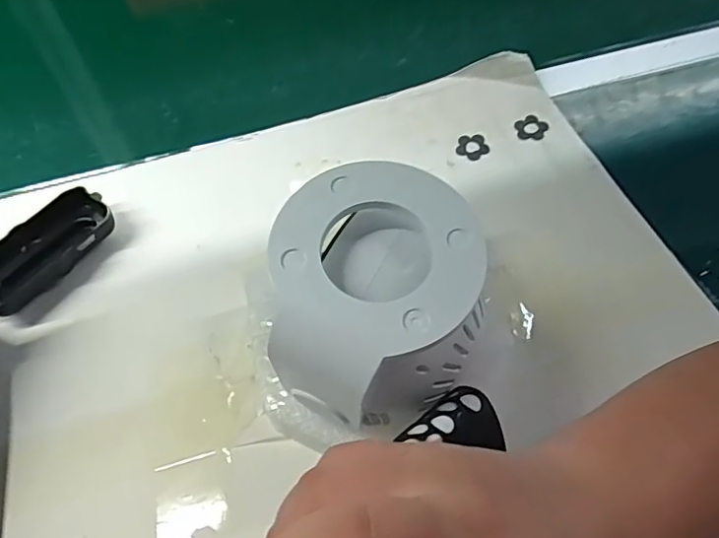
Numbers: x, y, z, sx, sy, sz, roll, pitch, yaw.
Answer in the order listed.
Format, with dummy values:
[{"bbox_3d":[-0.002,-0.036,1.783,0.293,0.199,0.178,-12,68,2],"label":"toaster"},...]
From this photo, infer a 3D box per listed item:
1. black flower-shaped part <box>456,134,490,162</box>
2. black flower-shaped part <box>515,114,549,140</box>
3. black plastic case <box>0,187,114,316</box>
[{"bbox_3d":[0.094,-0.102,0.462,0.026,0.004,0.029,10,58,12],"label":"black flower-shaped part"},{"bbox_3d":[0.143,-0.118,0.465,0.026,0.004,0.029,0,56,5],"label":"black flower-shaped part"},{"bbox_3d":[-0.234,-0.013,0.417,0.053,0.021,0.104,33,65,24],"label":"black plastic case"}]

